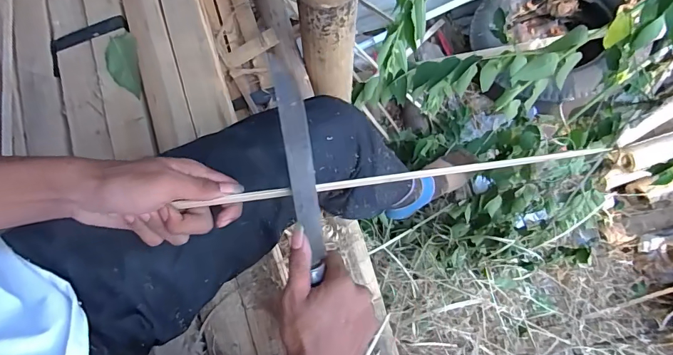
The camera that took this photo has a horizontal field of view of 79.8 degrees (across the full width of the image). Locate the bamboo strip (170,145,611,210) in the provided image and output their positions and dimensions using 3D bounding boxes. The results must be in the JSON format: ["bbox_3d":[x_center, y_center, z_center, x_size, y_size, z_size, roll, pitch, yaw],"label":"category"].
[{"bbox_3d":[0.077,-0.002,0.386,0.420,0.009,0.008,-7,72,-11],"label":"bamboo strip"}]

